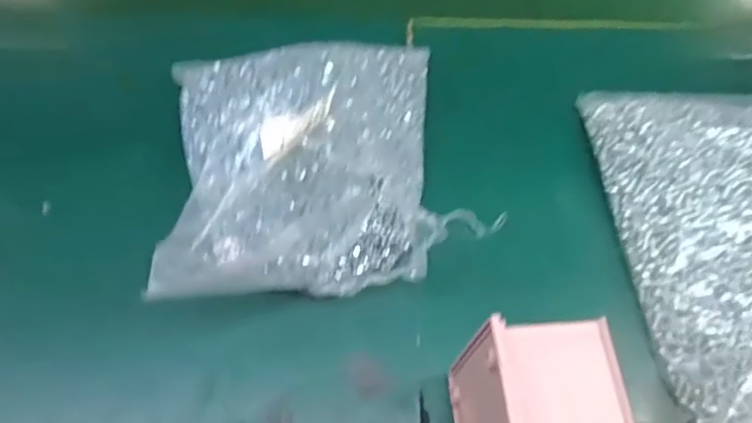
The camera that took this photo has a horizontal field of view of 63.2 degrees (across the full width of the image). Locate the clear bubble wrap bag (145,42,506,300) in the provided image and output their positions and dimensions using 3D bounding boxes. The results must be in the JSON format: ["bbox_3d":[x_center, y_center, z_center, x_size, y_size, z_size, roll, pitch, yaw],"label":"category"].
[{"bbox_3d":[-0.042,-0.037,0.411,0.186,0.048,0.198,-3,59,-3],"label":"clear bubble wrap bag"}]

